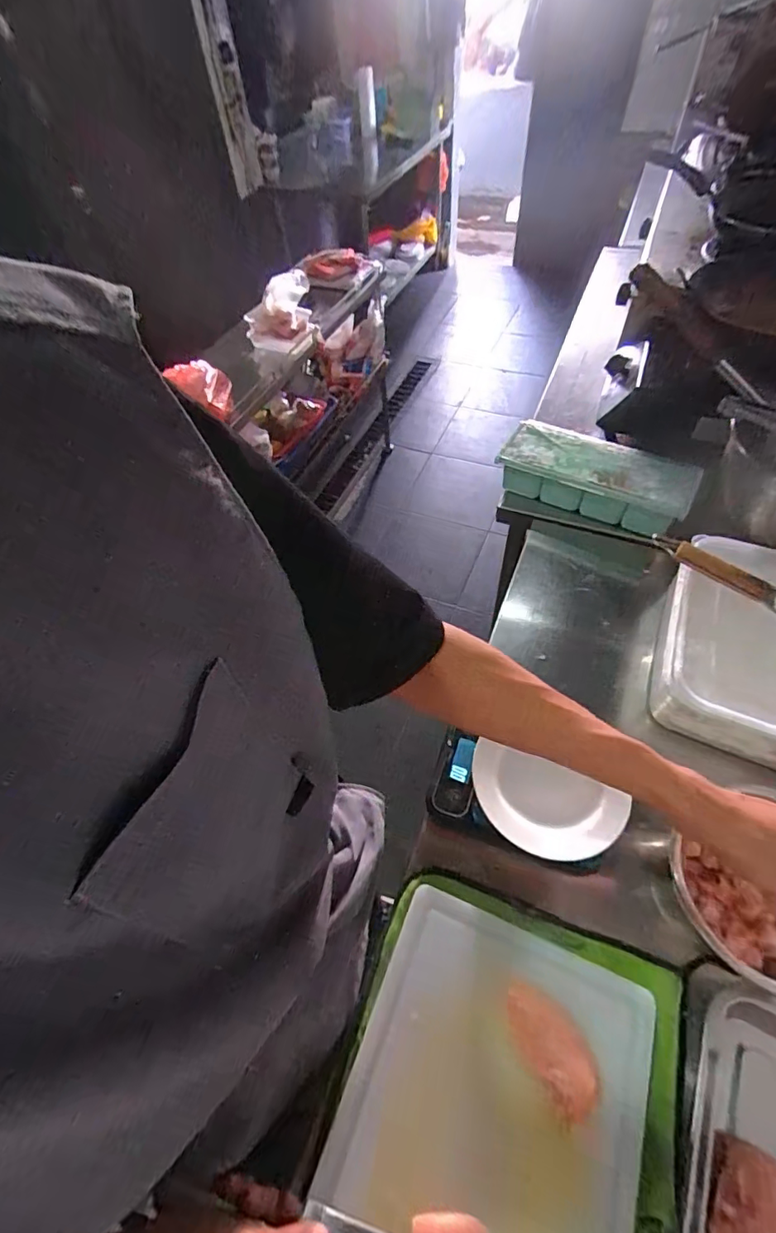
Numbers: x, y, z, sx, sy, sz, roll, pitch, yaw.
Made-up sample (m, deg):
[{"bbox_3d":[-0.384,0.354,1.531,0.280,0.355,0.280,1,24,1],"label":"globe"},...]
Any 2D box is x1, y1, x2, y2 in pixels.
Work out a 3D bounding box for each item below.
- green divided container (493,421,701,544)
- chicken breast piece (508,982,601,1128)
[{"bbox_3d":[0.344,-0.226,0.842,0.304,0.096,0.133,24,60,20],"label":"green divided container"},{"bbox_3d":[0.147,0.383,0.441,0.053,0.014,0.097,-29,57,-16],"label":"chicken breast piece"}]

